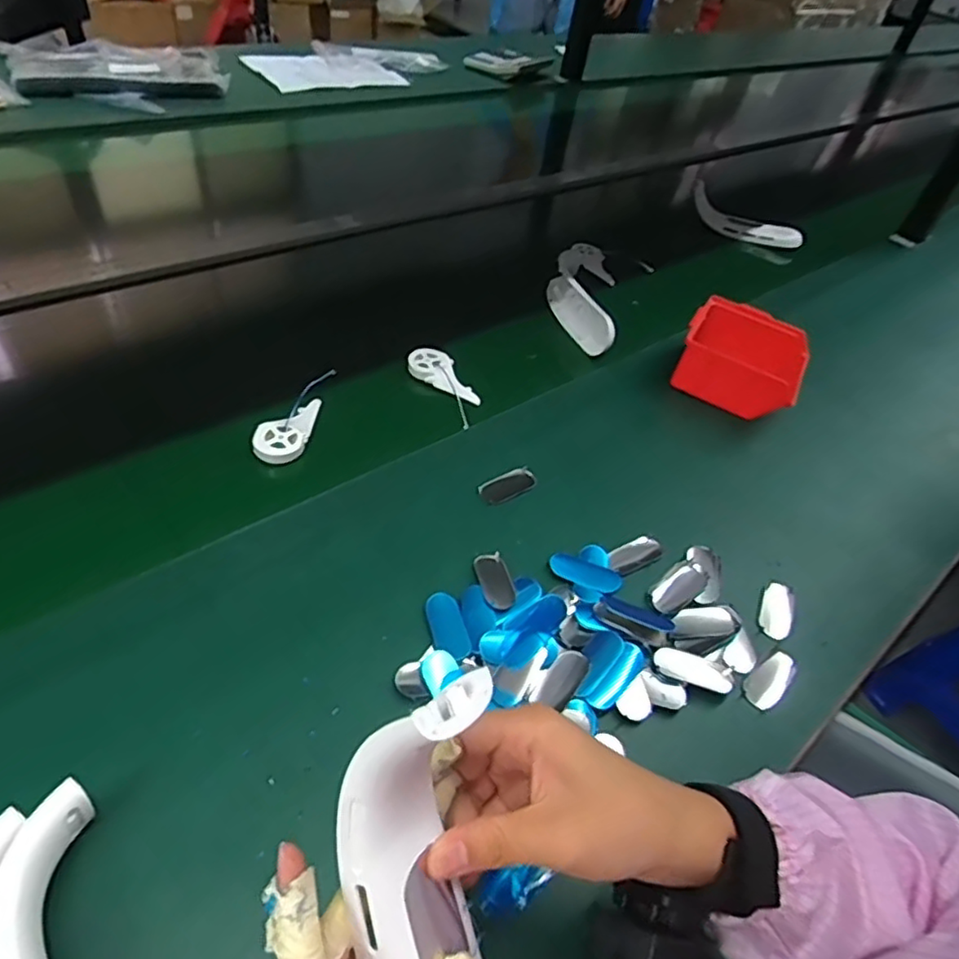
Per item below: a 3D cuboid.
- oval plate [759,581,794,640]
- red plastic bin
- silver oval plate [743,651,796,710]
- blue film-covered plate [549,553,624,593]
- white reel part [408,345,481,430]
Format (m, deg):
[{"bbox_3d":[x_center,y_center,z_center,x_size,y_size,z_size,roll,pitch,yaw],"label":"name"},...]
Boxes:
[{"bbox_3d":[0.249,0.109,0.534,0.025,0.006,0.058,26,46,13],"label":"oval plate"},{"bbox_3d":[0.303,-0.137,0.742,0.136,0.067,0.119,28,49,14],"label":"red plastic bin"},{"bbox_3d":[0.224,0.155,0.491,0.057,0.013,0.023,-26,51,-31],"label":"silver oval plate"},{"bbox_3d":[0.088,0.077,0.529,0.060,0.004,0.026,22,45,10],"label":"blue film-covered plate"},{"bbox_3d":[-0.033,-0.102,0.688,0.045,0.014,0.119,-26,63,-31],"label":"white reel part"}]

